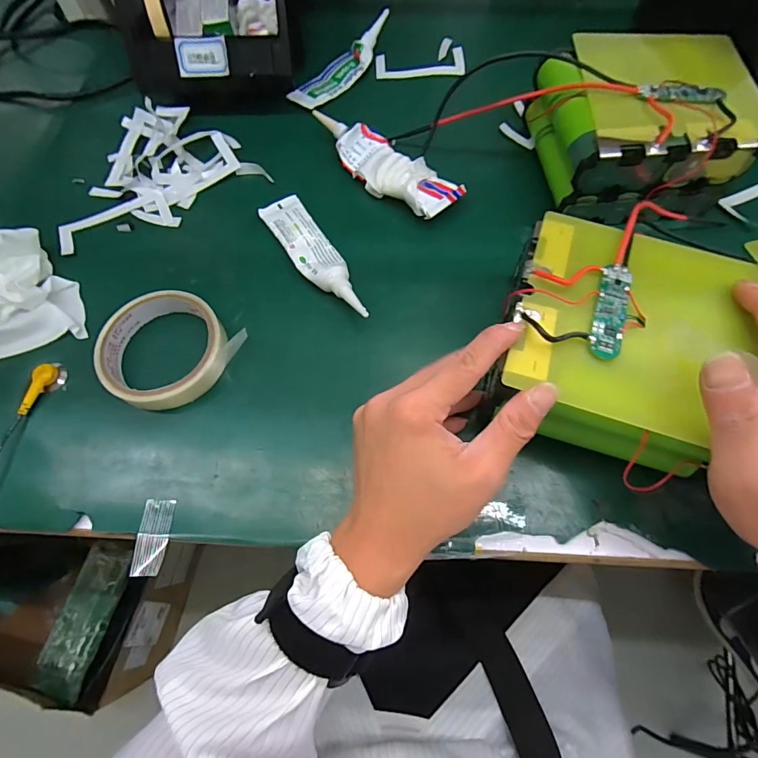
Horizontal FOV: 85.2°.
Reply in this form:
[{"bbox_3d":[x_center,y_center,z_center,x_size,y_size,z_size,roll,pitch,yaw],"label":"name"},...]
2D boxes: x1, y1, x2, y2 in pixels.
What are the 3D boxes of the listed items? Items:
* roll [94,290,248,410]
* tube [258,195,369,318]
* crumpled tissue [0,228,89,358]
[{"bbox_3d":[-0.165,-0.023,0.316,0.090,0.022,0.091,0,66,1],"label":"roll"},{"bbox_3d":[-0.054,-0.104,0.348,0.036,0.018,0.153,-29,69,-11],"label":"tube"},{"bbox_3d":[-0.319,-0.063,0.326,0.134,0.041,0.098,-21,67,-8],"label":"crumpled tissue"}]

